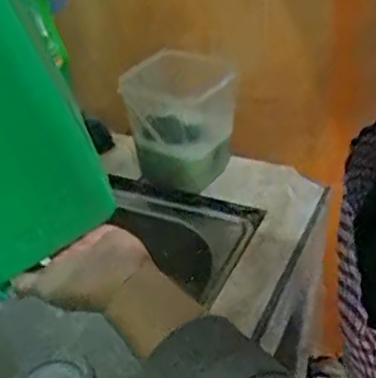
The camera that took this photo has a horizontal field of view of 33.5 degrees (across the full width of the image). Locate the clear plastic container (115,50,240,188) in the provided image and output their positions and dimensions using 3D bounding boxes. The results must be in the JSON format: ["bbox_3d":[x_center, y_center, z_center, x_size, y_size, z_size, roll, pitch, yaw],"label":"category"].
[{"bbox_3d":[-0.010,-0.083,0.858,0.144,0.164,0.121,-1,34,3],"label":"clear plastic container"}]

